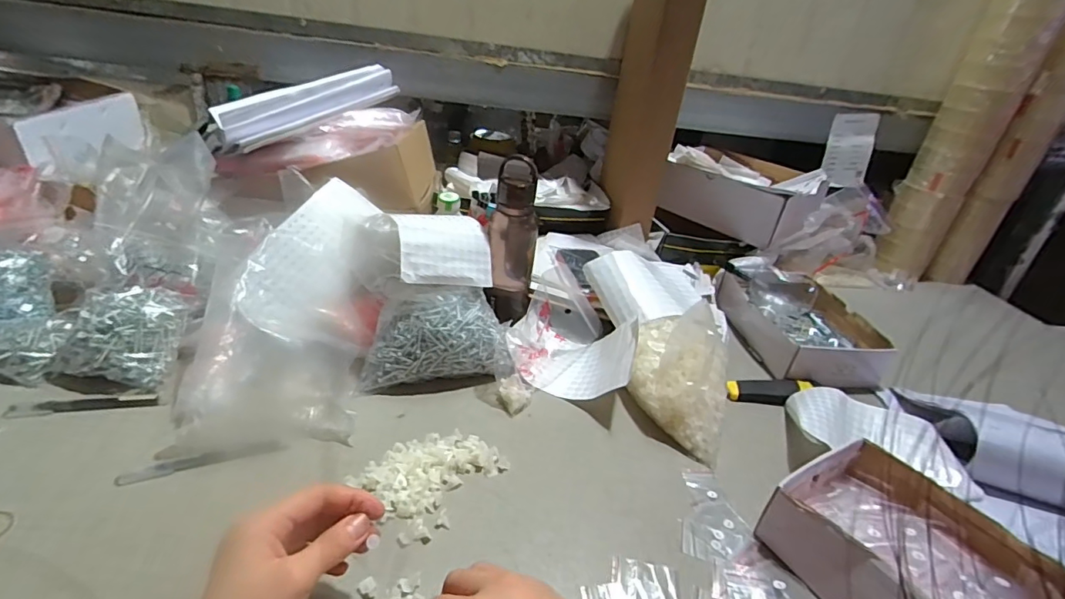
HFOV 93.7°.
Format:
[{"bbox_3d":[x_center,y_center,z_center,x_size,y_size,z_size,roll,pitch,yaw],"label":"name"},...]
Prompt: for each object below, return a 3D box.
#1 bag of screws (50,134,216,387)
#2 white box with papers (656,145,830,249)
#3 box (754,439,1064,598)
[{"bbox_3d":[-0.462,-0.050,0.591,0.130,0.079,0.305,0,69,-14],"label":"bag of screws"},{"bbox_3d":[0.424,-0.217,0.999,0.260,0.115,0.243,24,33,26],"label":"white box with papers"},{"bbox_3d":[0.347,0.242,0.430,0.175,0.068,0.238,-11,34,-30],"label":"box"}]

